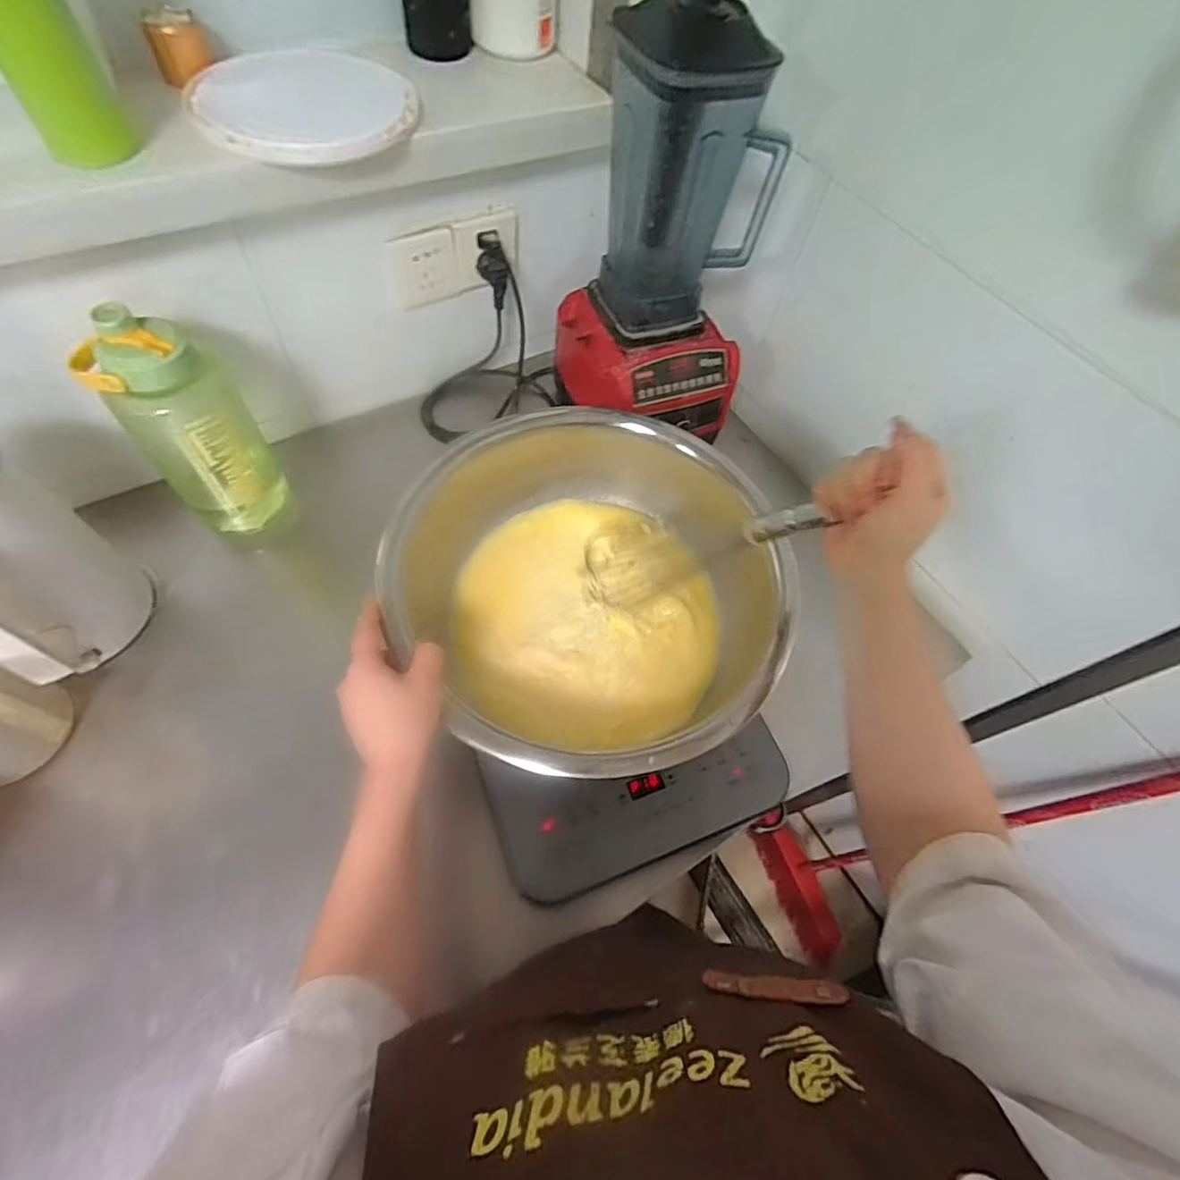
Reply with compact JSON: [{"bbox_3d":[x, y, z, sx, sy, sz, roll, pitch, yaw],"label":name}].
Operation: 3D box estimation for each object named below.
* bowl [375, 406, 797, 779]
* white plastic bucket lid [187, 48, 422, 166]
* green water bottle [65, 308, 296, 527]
[{"bbox_3d":[-0.004,-0.008,0.586,0.370,0.137,0.341,-7,60,-8],"label":"bowl"},{"bbox_3d":[-0.287,-0.477,0.563,0.197,0.018,0.196,3,66,-6],"label":"white plastic bucket lid"},{"bbox_3d":[-0.431,-0.168,0.637,0.116,0.268,0.099,-32,69,-22],"label":"green water bottle"}]

